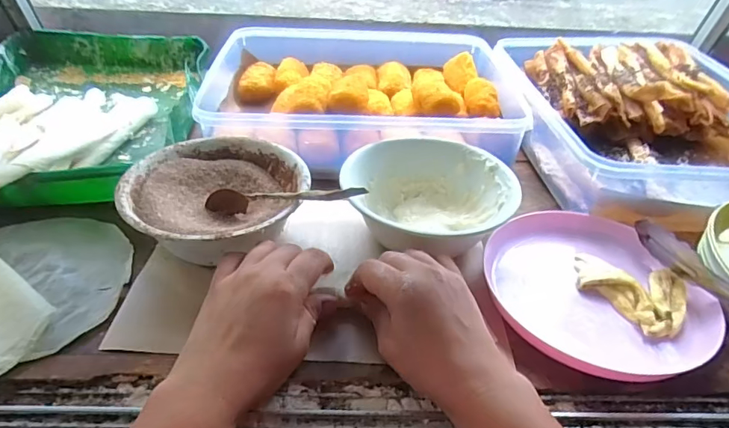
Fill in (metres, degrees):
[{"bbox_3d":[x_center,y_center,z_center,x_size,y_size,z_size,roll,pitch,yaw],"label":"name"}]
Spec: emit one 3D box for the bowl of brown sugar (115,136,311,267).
[{"bbox_3d":[-0.126,-0.010,0.434,0.149,0.060,0.150,2,41,-2],"label":"bowl of brown sugar"}]

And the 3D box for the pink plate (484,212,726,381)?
[{"bbox_3d":[0.192,0.060,0.412,0.174,0.026,0.159,2,41,-2],"label":"pink plate"}]

